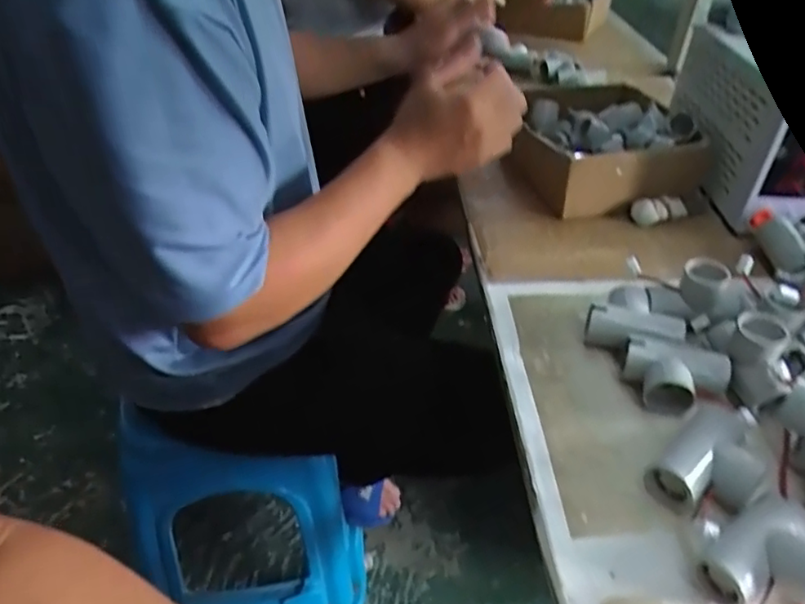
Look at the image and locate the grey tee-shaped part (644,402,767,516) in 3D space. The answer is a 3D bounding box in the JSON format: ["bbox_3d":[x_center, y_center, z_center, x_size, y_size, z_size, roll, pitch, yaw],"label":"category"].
[{"bbox_3d":[0.206,0.109,0.400,0.081,0.031,0.053,-28,48,-32],"label":"grey tee-shaped part"}]

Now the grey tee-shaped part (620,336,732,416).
[{"bbox_3d":[0.205,0.059,0.462,0.075,0.035,0.043,13,40,13],"label":"grey tee-shaped part"}]

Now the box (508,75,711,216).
[{"bbox_3d":[0.233,-0.200,0.736,0.165,0.080,0.230,-4,40,-8],"label":"box"}]

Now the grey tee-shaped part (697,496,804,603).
[{"bbox_3d":[0.213,0.150,0.347,0.075,0.038,0.055,-20,44,-25],"label":"grey tee-shaped part"}]

